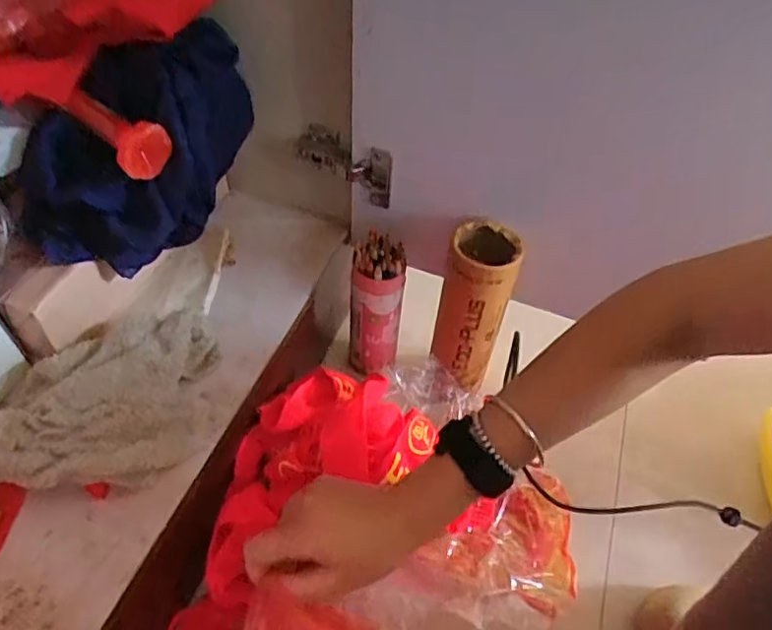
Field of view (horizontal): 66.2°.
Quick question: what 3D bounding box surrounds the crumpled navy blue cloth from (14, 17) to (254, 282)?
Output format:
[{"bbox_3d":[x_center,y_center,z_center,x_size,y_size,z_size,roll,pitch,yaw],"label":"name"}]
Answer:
[{"bbox_3d":[-0.204,-0.143,0.483,0.139,0.138,0.169,8,49,3],"label":"crumpled navy blue cloth"}]

